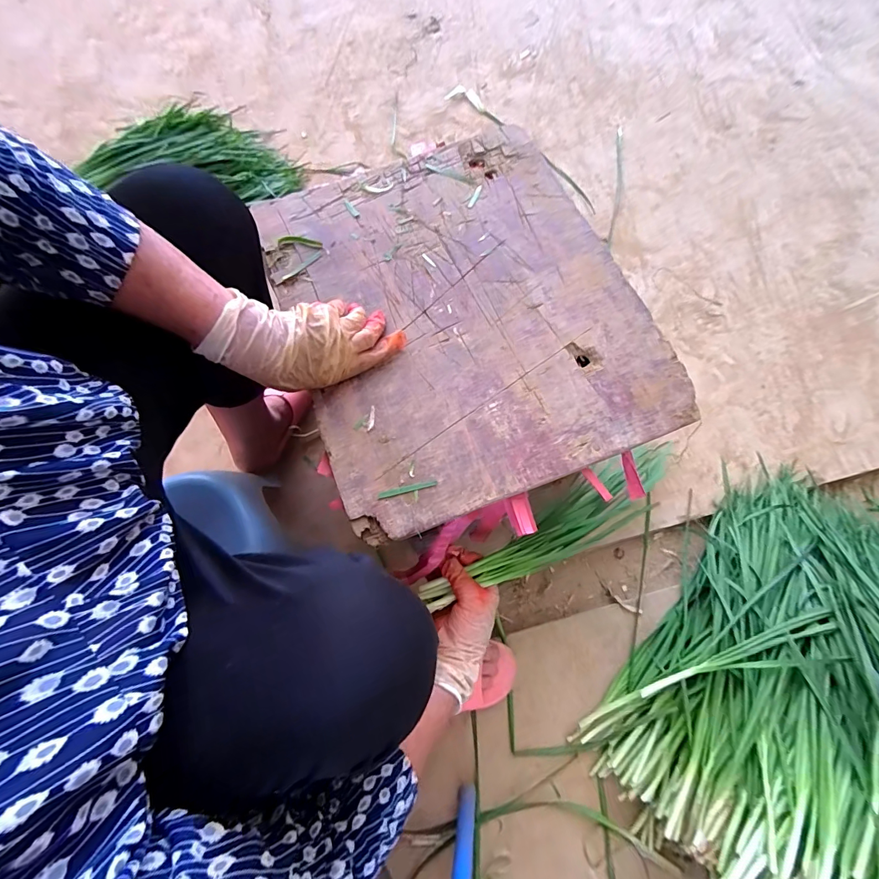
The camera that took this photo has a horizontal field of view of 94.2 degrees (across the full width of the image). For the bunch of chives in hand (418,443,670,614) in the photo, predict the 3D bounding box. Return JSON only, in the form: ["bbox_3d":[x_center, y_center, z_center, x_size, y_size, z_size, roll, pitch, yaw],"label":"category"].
[{"bbox_3d":[0.196,0.113,0.578,0.483,0.066,0.083,-23,72,-24],"label":"bunch of chives in hand"}]

